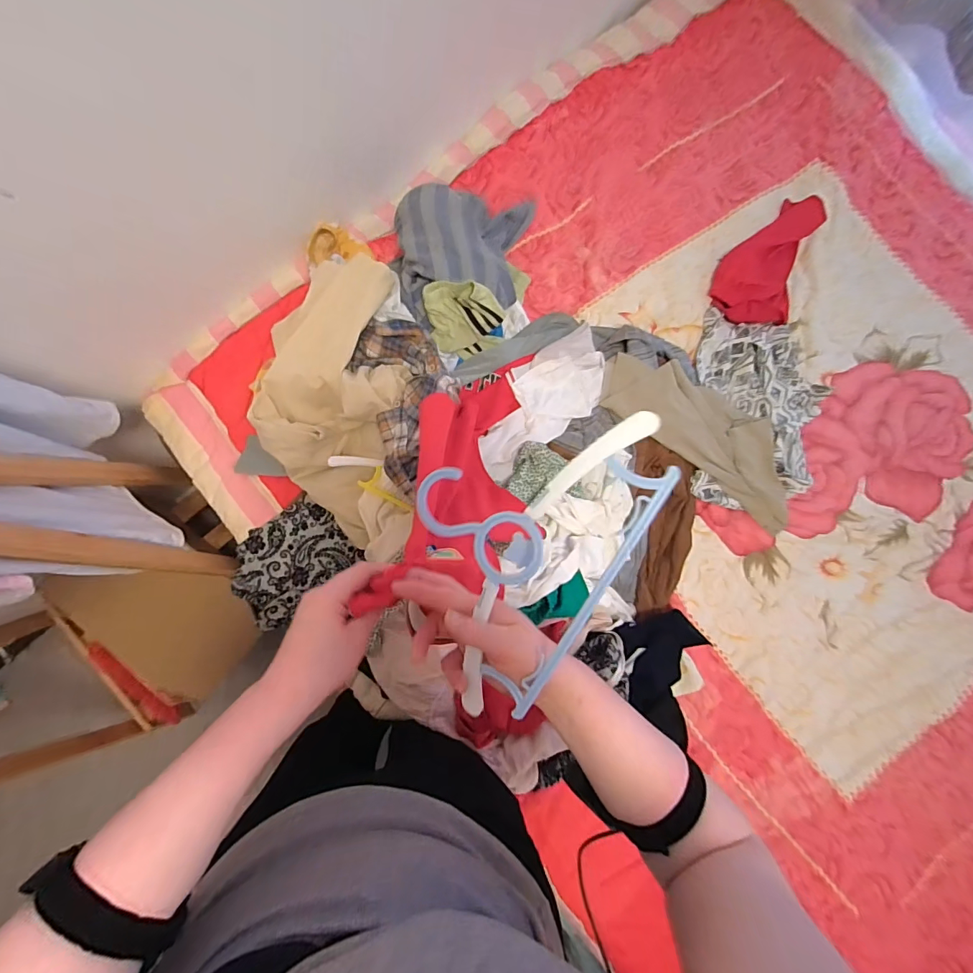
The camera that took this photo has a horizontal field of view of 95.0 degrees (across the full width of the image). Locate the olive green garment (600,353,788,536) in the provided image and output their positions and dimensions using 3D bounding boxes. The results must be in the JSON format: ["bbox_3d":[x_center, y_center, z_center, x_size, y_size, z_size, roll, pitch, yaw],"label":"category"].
[{"bbox_3d":[0.455,-0.115,0.901,0.469,0.071,0.183,34,82,1],"label":"olive green garment"}]

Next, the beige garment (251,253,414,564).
[{"bbox_3d":[-0.277,-0.160,0.798,0.278,0.128,0.501,-10,84,-5],"label":"beige garment"}]

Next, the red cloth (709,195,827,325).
[{"bbox_3d":[0.616,-0.503,0.971,0.172,0.056,0.339,24,82,-1],"label":"red cloth"}]

